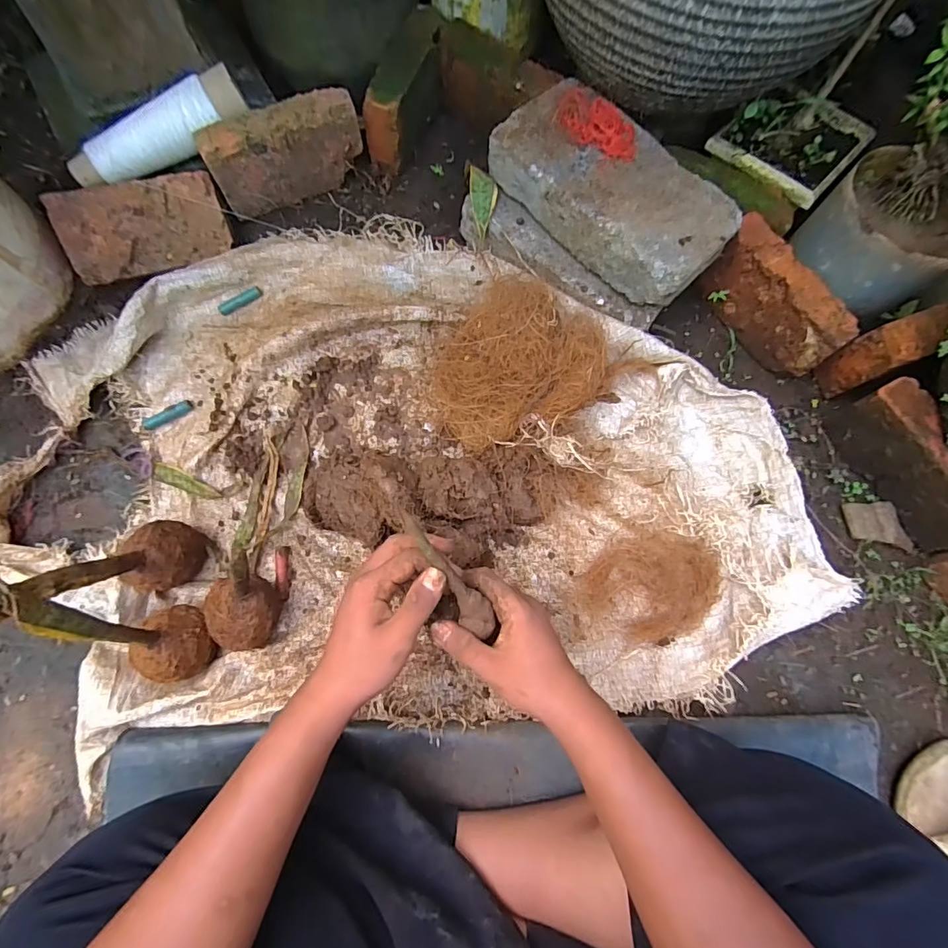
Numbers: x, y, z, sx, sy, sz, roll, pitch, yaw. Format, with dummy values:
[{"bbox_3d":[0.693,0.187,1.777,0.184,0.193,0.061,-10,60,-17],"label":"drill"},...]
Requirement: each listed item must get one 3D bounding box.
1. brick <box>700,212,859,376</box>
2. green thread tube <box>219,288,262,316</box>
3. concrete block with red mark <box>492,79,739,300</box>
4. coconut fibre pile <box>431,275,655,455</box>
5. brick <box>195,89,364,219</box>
[{"bbox_3d":[0.377,-0.216,0.589,0.059,0.098,0.189,-35,80,-9],"label":"brick"},{"bbox_3d":[-0.312,-0.230,0.624,0.060,0.012,0.013,-30,80,-8],"label":"green thread tube"},{"bbox_3d":[0.167,-0.341,0.558,0.157,0.061,0.287,-39,81,-12],"label":"concrete block with red mark"},{"bbox_3d":[0.059,-0.127,0.567,0.210,0.075,0.237,42,79,7],"label":"coconut fibre pile"},{"bbox_3d":[-0.245,-0.422,0.612,0.197,0.092,0.056,-26,79,-7],"label":"brick"}]

